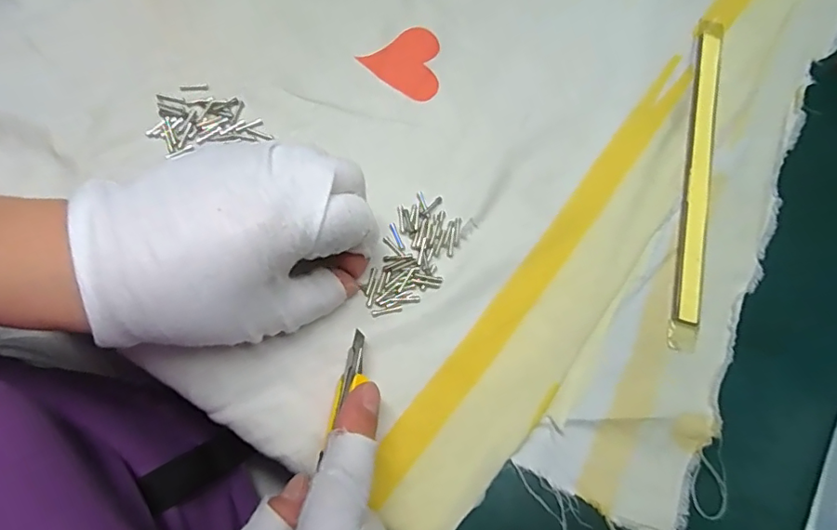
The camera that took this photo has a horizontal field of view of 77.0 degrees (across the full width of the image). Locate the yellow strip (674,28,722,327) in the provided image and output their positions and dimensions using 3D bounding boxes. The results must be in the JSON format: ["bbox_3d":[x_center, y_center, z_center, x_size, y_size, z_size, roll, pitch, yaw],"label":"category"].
[{"bbox_3d":[0.158,-0.055,0.294,0.014,0.004,0.181,14,74,-1],"label":"yellow strip"}]

